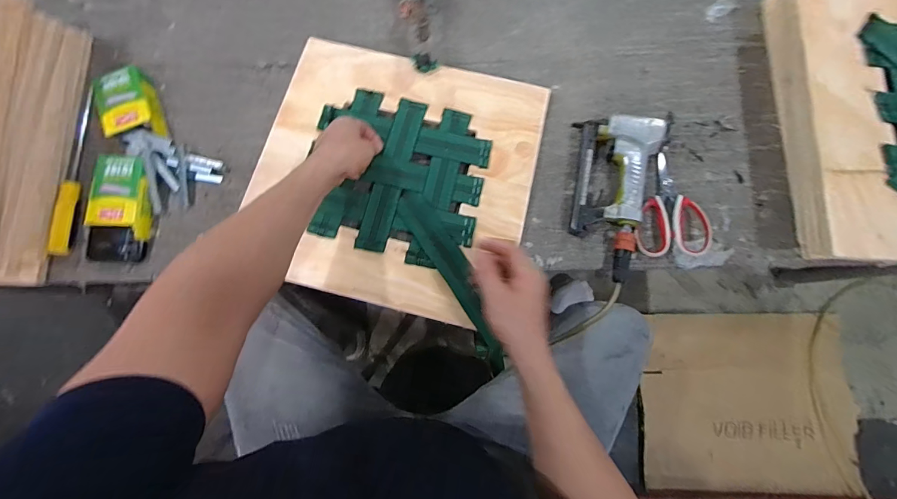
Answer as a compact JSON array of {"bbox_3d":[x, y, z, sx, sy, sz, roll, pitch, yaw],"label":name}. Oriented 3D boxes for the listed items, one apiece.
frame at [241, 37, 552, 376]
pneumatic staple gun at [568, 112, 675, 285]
[{"bbox_3d":[-0.086,-0.112,0.602,0.422,0.017,0.408,16,80,4],"label":"frame"},{"bbox_3d":[0.238,-0.090,0.583,0.138,0.041,0.247,20,80,5],"label":"pneumatic staple gun"}]

